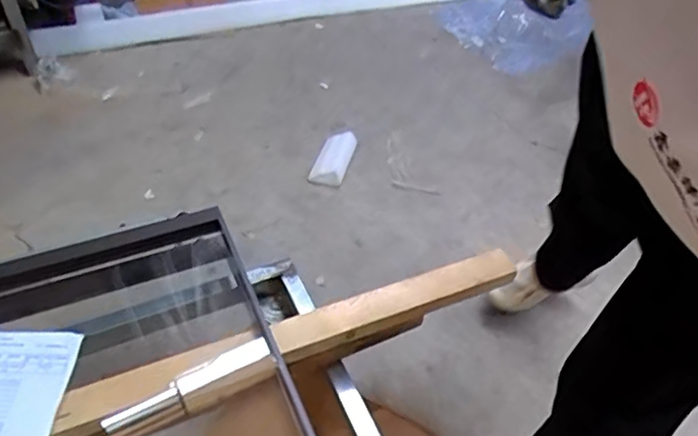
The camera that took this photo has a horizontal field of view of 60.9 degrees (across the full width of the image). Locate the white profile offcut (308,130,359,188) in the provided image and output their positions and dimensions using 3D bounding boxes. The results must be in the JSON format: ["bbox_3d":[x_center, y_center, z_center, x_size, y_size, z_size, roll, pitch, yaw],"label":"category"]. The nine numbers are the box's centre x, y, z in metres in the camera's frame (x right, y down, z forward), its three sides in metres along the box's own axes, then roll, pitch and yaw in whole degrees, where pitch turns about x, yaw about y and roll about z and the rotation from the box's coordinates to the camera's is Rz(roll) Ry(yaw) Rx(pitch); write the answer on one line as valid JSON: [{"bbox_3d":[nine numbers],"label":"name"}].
[{"bbox_3d":[-0.042,-0.176,1.703,0.098,0.028,0.226,12,45,7],"label":"white profile offcut"}]

